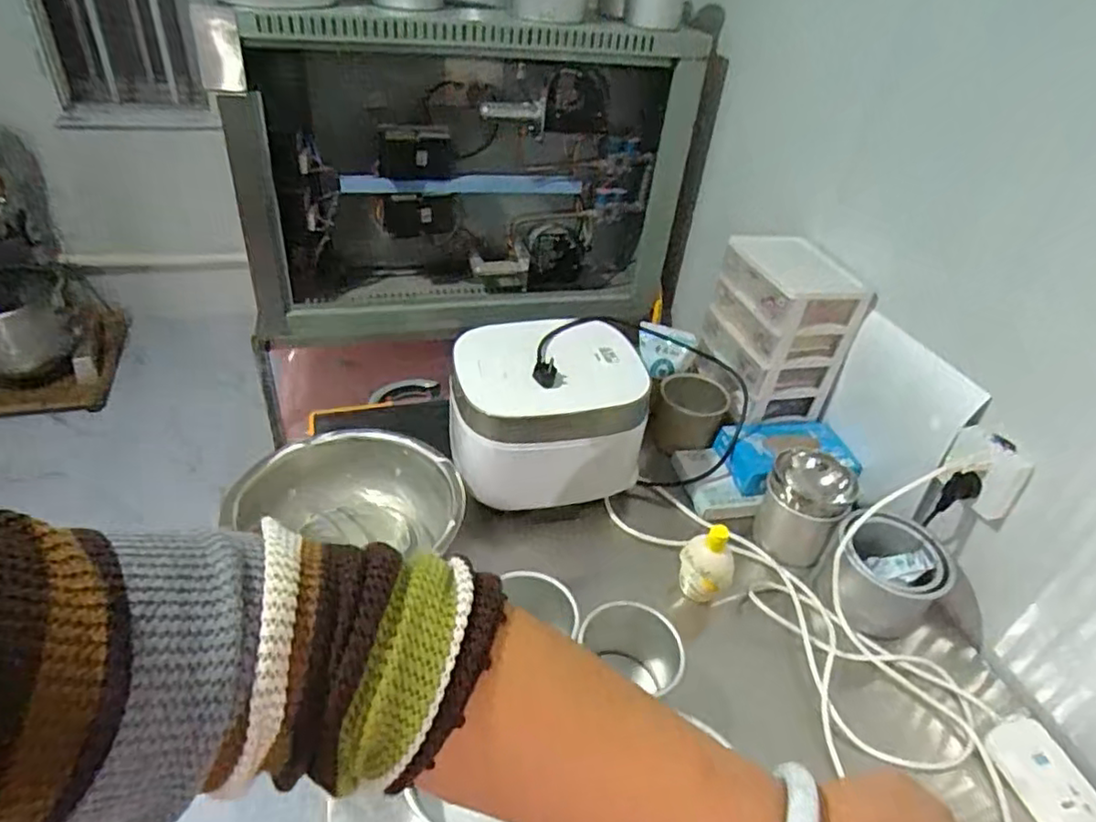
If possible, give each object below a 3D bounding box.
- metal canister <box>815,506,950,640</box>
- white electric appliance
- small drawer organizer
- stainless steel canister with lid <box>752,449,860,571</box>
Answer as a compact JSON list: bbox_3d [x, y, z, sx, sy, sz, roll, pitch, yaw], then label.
[{"bbox_3d":[0.422,0.205,0.830,0.137,0.114,0.114,30,44,28],"label":"metal canister"},{"bbox_3d":[-0.009,-0.006,0.947,0.259,0.170,0.213,-2,38,-10],"label":"white electric appliance"},{"bbox_3d":[0.355,-0.125,1.049,0.147,0.241,0.195,-7,40,-17],"label":"small drawer organizer"},{"bbox_3d":[0.342,0.135,0.894,0.105,0.135,0.092,23,41,20],"label":"stainless steel canister with lid"}]

